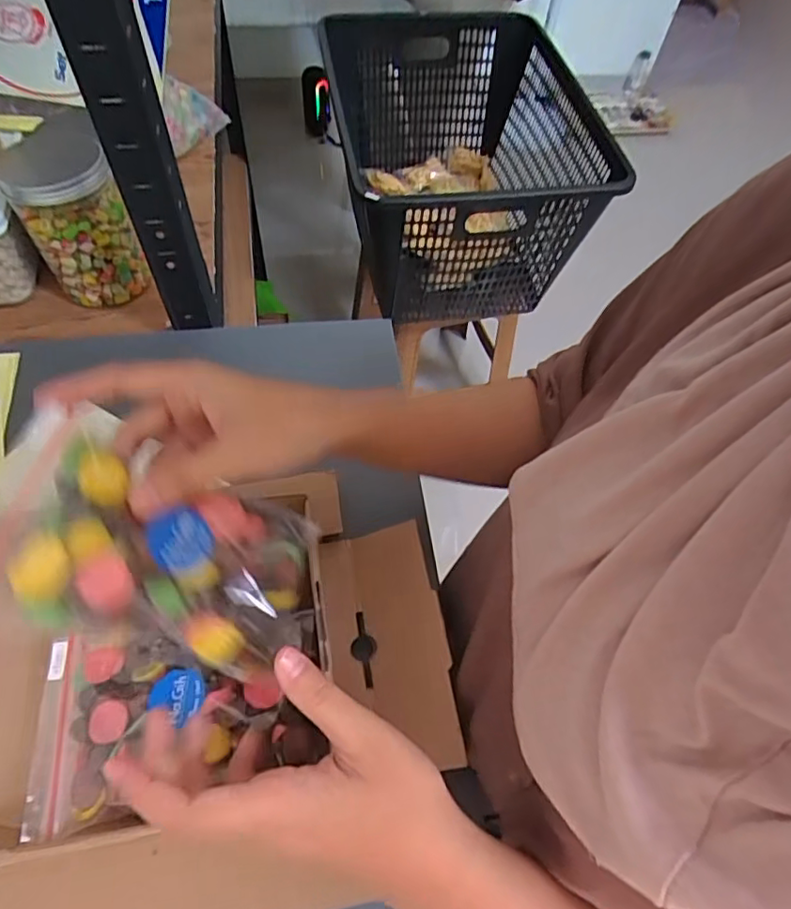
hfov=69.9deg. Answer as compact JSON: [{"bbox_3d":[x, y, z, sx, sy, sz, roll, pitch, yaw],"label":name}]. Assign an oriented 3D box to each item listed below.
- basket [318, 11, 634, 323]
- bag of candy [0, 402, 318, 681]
[{"bbox_3d":[0.097,-0.546,1.075,0.396,0.291,0.606,-7,60,-8],"label":"basket"},{"bbox_3d":[-0.105,0.041,0.255,0.136,0.018,0.095,25,55,-23],"label":"bag of candy"}]

